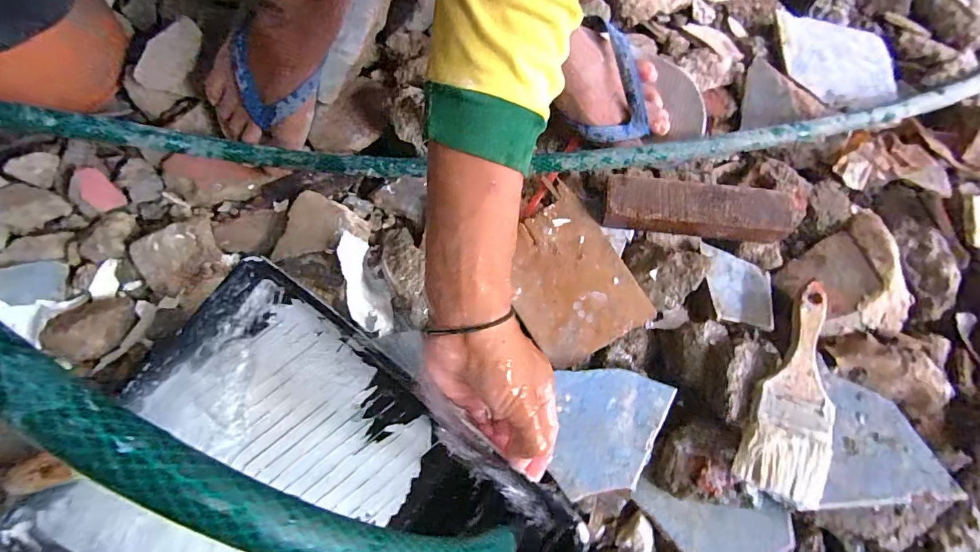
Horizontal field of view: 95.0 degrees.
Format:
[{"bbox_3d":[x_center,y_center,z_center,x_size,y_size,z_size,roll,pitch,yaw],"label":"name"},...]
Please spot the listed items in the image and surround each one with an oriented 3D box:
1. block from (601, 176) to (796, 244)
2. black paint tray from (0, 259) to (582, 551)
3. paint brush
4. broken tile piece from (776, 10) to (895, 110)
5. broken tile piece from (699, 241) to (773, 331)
[{"bbox_3d":[0.204,-0.067,0.445,0.183,0.033,0.053,3,73,-6],"label":"block"},{"bbox_3d":[-0.152,0.208,0.359,0.368,0.061,0.290,37,73,12],"label":"black paint tray"},{"bbox_3d":[0.271,0.096,0.391,0.061,0.023,0.188,29,72,2],"label":"paint brush"},{"bbox_3d":[0.393,-0.243,0.511,0.115,0.011,0.115,6,75,6],"label":"broken tile piece"},{"bbox_3d":[0.246,0.011,0.448,0.074,0.008,0.075,18,72,-1],"label":"broken tile piece"}]

